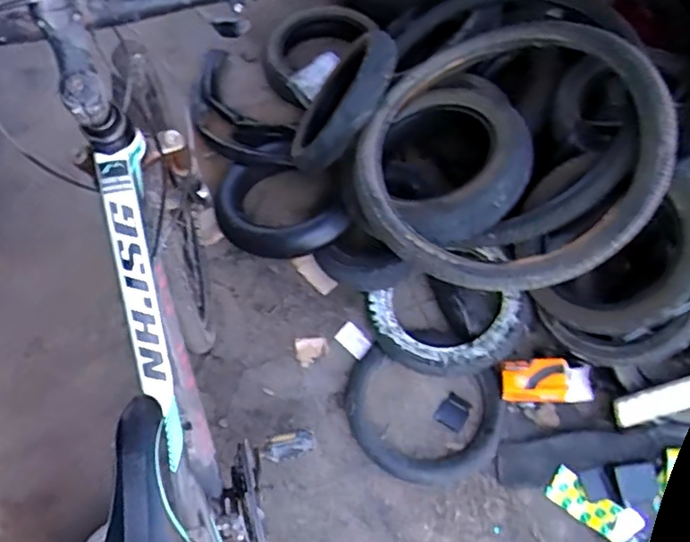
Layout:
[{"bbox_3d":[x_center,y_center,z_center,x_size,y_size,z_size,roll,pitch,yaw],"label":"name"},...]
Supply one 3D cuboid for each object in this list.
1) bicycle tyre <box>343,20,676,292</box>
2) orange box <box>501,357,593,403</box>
[{"bbox_3d":[0.327,-0.264,1.220,0.608,0.115,0.632,-6,66,13],"label":"bicycle tyre"},{"bbox_3d":[0.437,0.236,1.272,0.201,0.059,0.090,2,62,0],"label":"orange box"}]

